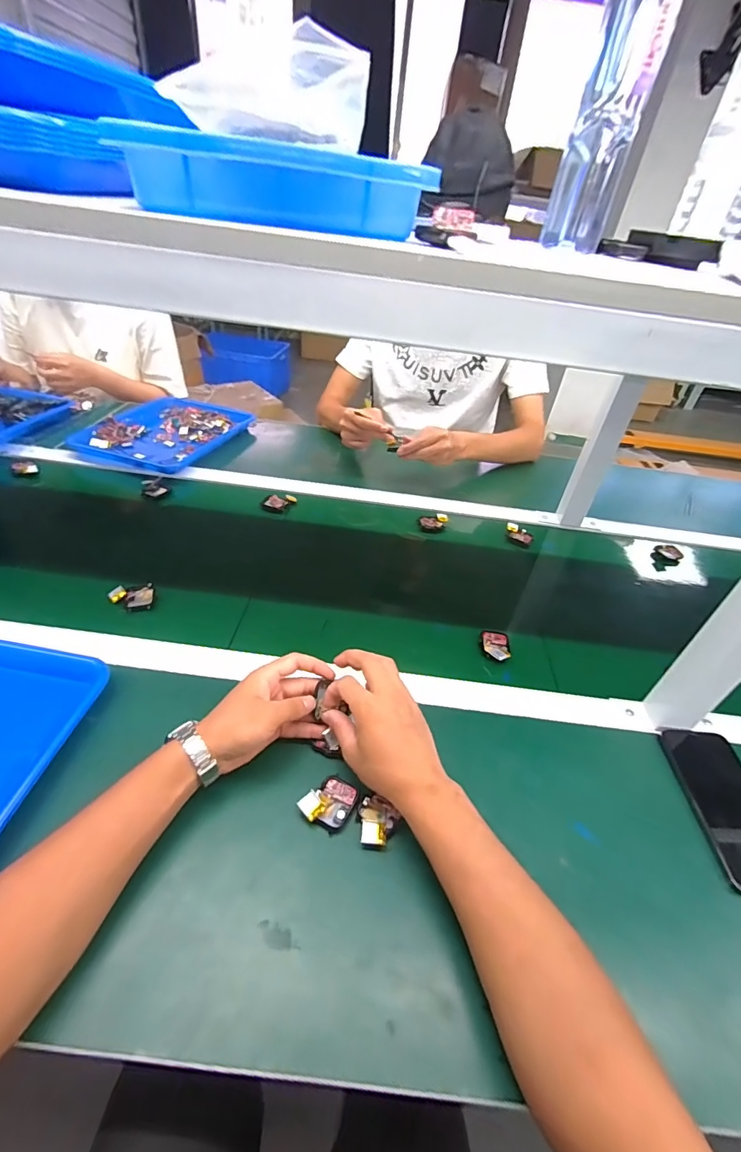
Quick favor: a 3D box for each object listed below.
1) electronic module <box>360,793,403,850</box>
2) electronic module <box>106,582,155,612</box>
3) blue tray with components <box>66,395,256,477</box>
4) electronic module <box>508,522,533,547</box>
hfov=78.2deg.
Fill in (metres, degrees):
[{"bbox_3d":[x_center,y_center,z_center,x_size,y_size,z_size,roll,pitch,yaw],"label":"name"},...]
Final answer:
[{"bbox_3d":[0.008,0.224,0.416,0.035,0.013,0.041,5,40,-3],"label":"electronic module"},{"bbox_3d":[-0.315,0.030,0.602,0.051,0.017,0.040,-6,41,-16],"label":"electronic module"},{"bbox_3d":[-0.434,-0.312,0.982,0.255,0.030,0.310,15,40,9],"label":"blue tray with components"},{"bbox_3d":[0.267,-0.073,0.818,0.049,0.019,0.038,21,41,15],"label":"electronic module"}]

